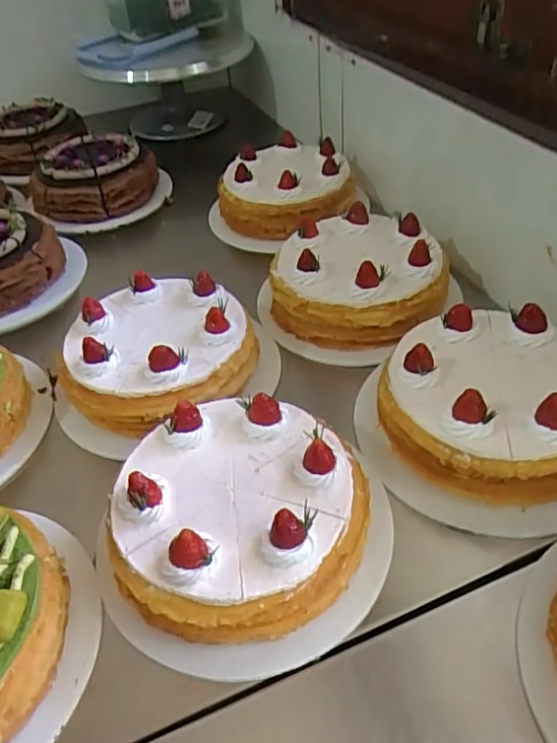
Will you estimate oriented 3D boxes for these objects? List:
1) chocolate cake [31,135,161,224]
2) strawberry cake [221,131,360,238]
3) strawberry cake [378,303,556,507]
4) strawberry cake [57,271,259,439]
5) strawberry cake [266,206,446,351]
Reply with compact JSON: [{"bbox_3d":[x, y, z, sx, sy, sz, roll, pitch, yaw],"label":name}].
[{"bbox_3d":[-0.264,-0.282,0.829,0.175,0.060,0.155,0,43,7],"label":"chocolate cake"},{"bbox_3d":[0.010,-0.242,0.750,0.174,0.062,0.158,2,43,9],"label":"strawberry cake"},{"bbox_3d":[0.170,0.022,0.453,0.164,0.077,0.155,-3,43,3],"label":"strawberry cake"},{"bbox_3d":[-0.113,-0.017,0.530,0.163,0.077,0.162,-3,43,3],"label":"strawberry cake"},{"bbox_3d":[0.081,-0.101,0.594,0.178,0.067,0.162,1,43,8],"label":"strawberry cake"}]

